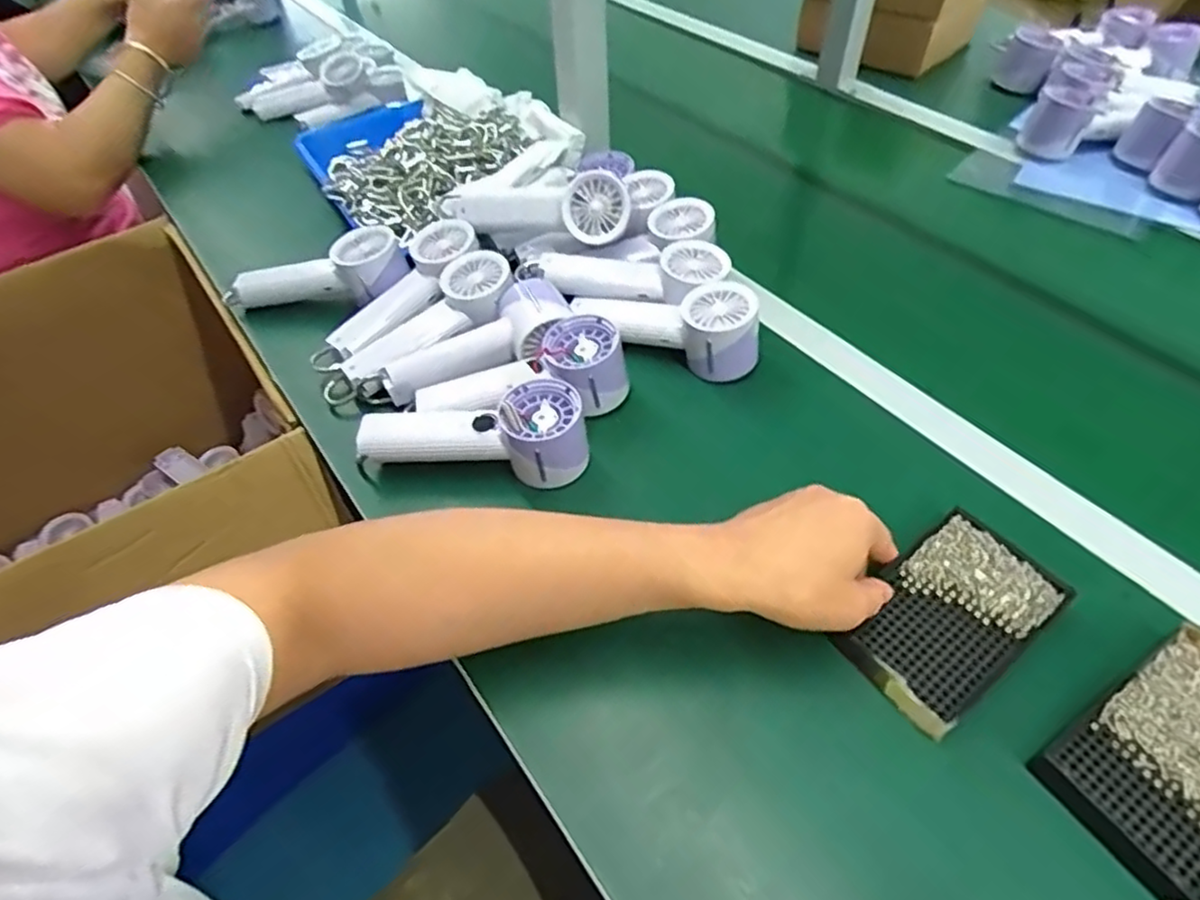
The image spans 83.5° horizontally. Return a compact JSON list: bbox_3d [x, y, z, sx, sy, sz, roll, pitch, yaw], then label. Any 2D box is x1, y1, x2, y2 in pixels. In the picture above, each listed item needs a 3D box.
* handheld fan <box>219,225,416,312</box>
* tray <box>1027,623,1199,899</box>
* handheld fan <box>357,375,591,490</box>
[{"bbox_3d":[-0.280,-0.172,0.664,0.187,0.048,0.056,-11,50,11],"label":"handheld fan"},{"bbox_3d":[0.326,0.171,0.373,0.142,0.017,0.087,-28,54,-18],"label":"tray"},{"bbox_3d":[-0.097,-0.016,0.529,0.177,0.054,0.065,3,51,6],"label":"handheld fan"}]

